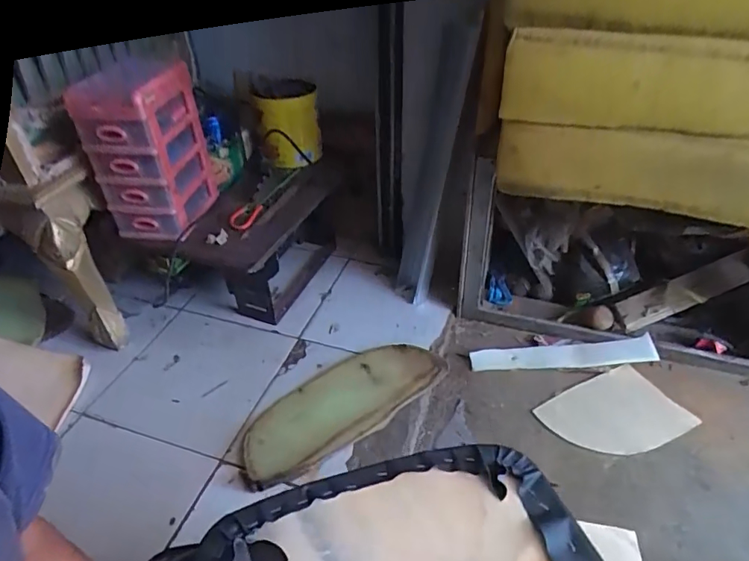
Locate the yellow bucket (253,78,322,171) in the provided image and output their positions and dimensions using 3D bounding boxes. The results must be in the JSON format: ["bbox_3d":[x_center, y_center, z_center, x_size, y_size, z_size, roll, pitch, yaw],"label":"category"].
[{"bbox_3d":[-0.178,-0.319,1.027,0.132,0.175,0.133,-10,40,-8],"label":"yellow bucket"}]

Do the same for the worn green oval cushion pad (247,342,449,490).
[{"bbox_3d":[-0.056,0.228,0.898,0.405,0.040,0.155,-26,44,-25],"label":"worn green oval cushion pad"}]

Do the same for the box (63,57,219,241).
[{"bbox_3d":[-0.379,-0.214,0.848,0.138,0.254,0.162,4,40,9],"label":"box"}]

